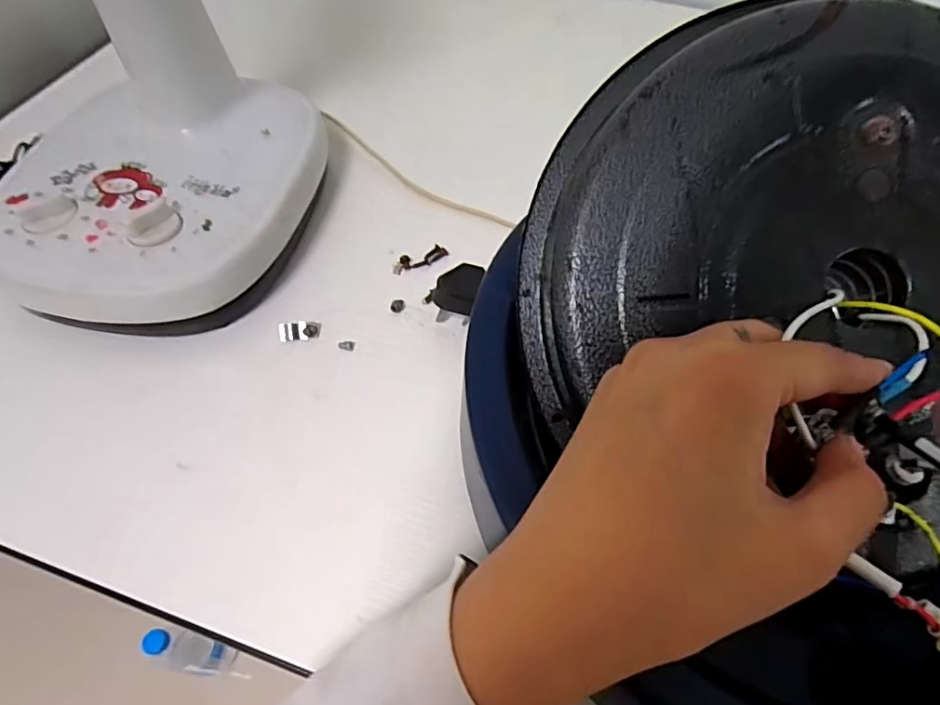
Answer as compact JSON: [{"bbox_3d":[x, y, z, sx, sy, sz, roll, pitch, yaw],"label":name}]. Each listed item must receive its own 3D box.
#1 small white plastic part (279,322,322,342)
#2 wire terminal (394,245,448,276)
[{"bbox_3d":[-0.104,-0.014,0.326,0.024,0.006,0.011,-11,58,-9],"label":"small white plastic part"},{"bbox_3d":[-0.034,-0.064,0.363,0.040,0.007,0.011,-22,60,-16],"label":"wire terminal"}]

